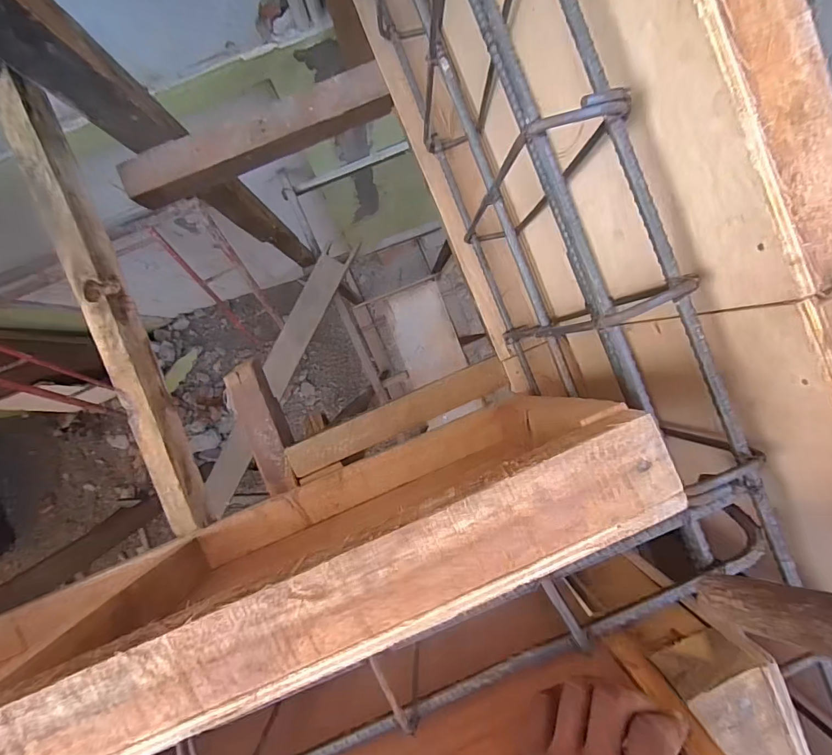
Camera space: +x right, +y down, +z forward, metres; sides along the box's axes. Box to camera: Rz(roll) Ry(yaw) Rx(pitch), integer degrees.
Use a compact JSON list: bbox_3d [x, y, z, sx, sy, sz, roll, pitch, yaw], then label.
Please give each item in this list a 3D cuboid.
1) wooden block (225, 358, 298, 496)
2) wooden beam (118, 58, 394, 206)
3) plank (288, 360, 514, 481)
[{"bbox_3d":[-0.240,0.079,0.700,0.057,0.046,0.207,-21,94,0],"label":"wooden block"},{"bbox_3d":[-0.239,-0.365,0.669,0.408,0.051,0.069,-21,94,0],"label":"wooden beam"},{"bbox_3d":[-0.026,0.062,0.686,0.359,0.018,0.052,-24,94,0],"label":"plank"}]

